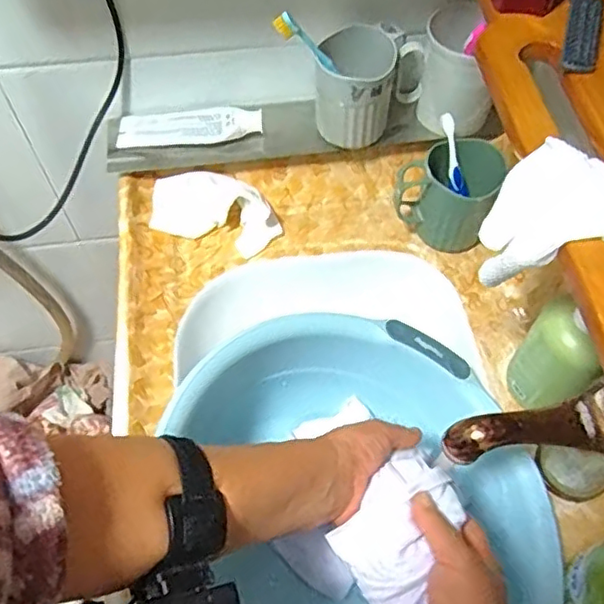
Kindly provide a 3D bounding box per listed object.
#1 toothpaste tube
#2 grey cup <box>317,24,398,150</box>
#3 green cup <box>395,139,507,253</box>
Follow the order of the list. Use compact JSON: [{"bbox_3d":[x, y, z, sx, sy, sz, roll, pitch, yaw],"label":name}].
[{"bbox_3d":[-0.132,-0.208,0.717,0.169,0.034,0.042,1,58,1],"label":"toothpaste tube"},{"bbox_3d":[0.057,-0.229,0.671,0.080,0.103,0.077,3,58,2],"label":"grey cup"},{"bbox_3d":[0.162,-0.122,0.685,0.100,0.102,0.082,20,60,12],"label":"green cup"}]

